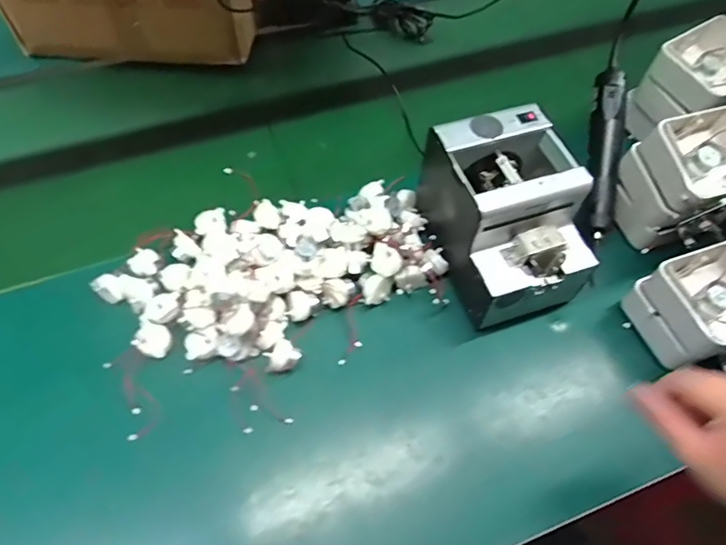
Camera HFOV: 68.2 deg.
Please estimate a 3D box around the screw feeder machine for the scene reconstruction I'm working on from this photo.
[{"bbox_3d":[0.154,-0.056,0.588,0.124,0.160,0.178,-17,58,-12],"label":"screw feeder machine"}]

